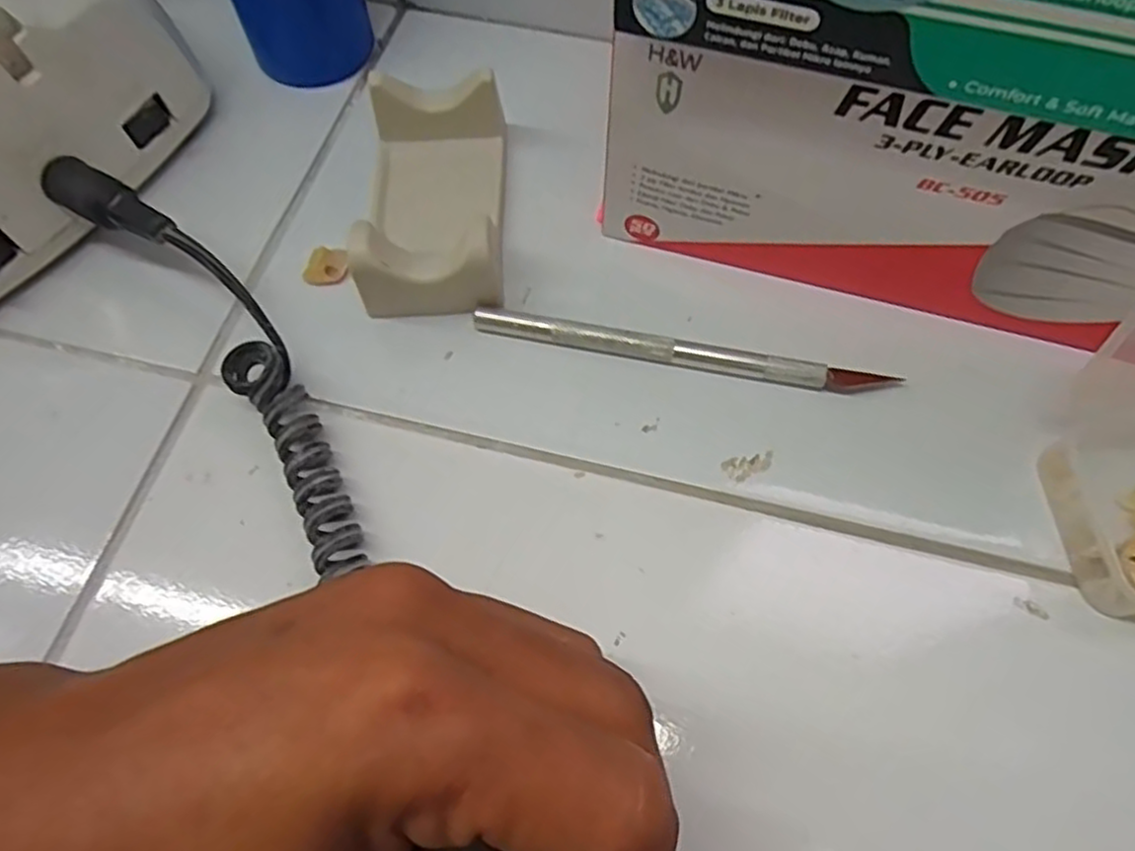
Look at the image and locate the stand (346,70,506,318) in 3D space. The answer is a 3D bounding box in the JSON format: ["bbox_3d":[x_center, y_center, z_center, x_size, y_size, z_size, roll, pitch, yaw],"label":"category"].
[{"bbox_3d":[-0.047,-0.078,0.247,0.047,0.035,0.083,-2,64,-2],"label":"stand"}]

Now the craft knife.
[{"bbox_3d":[0.036,-0.024,0.235,0.134,0.008,0.009,11,64,5],"label":"craft knife"}]

